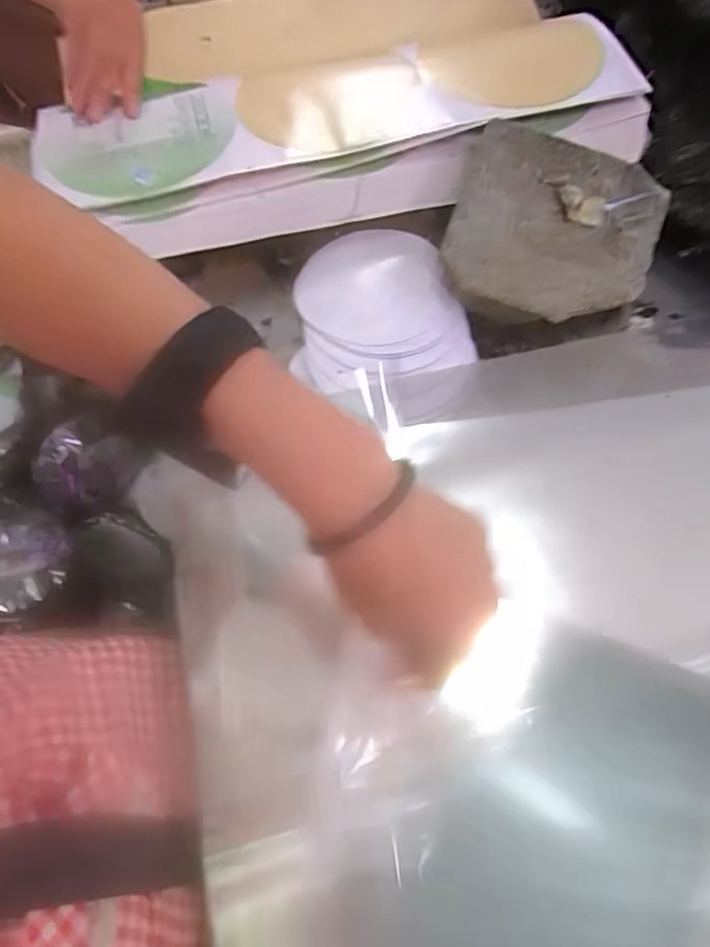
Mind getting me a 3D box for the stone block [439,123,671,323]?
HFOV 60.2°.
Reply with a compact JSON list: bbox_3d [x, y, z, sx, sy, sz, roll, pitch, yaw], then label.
[{"bbox_3d":[0.150,-0.183,0.463,0.149,0.047,0.146,15,66,9],"label":"stone block"}]

